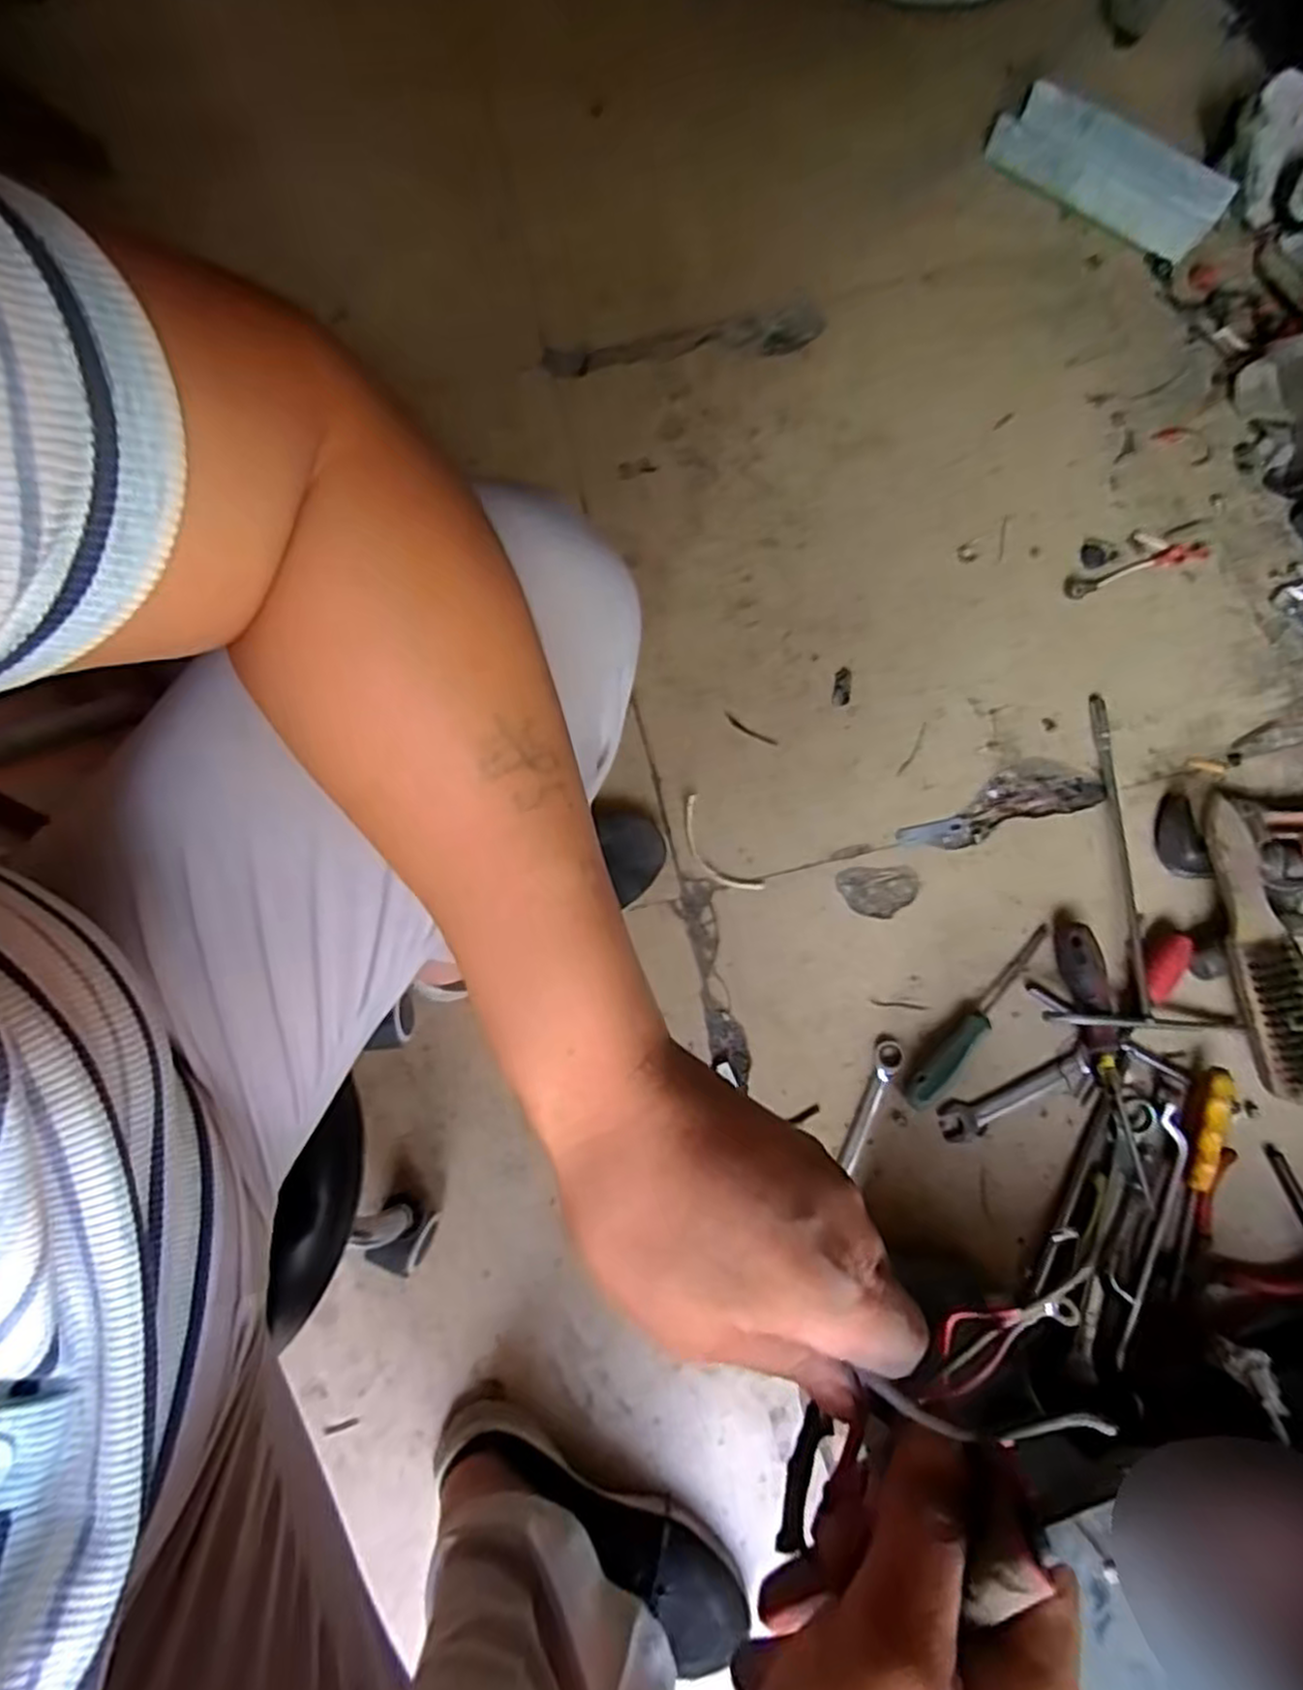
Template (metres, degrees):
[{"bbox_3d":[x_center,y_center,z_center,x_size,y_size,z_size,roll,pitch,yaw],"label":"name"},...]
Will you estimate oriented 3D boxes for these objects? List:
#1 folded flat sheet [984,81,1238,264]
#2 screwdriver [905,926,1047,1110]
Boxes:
[{"bbox_3d":[0.506,-0.749,0.847,0.254,0.030,0.122,38,81,8],"label":"folded flat sheet"},{"bbox_3d":[0.277,0.143,0.640,0.027,0.026,0.190,41,82,8],"label":"screwdriver"}]

